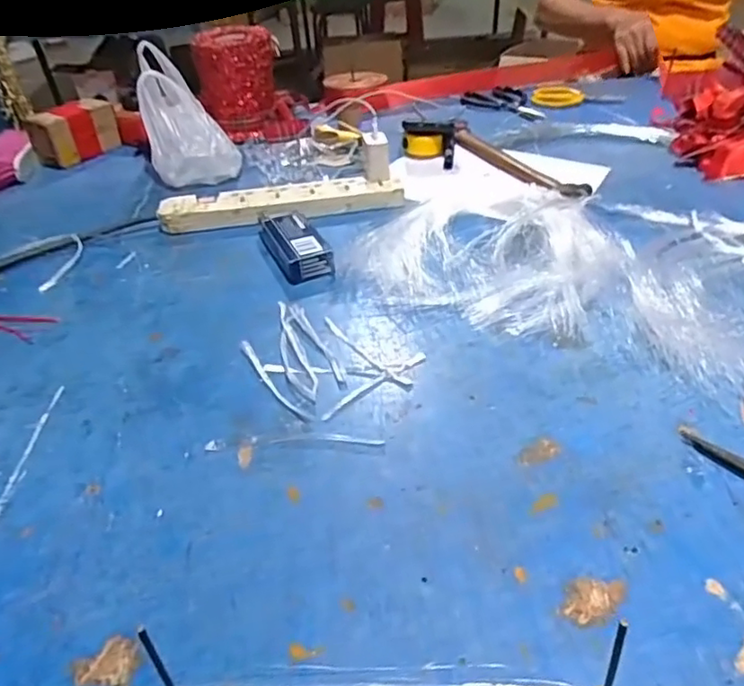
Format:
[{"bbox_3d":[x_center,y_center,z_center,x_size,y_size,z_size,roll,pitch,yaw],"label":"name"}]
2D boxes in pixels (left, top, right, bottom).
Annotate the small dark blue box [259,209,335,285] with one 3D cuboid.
[{"bbox_3d":[-0.092,-0.116,0.719,0.056,0.027,0.138,-18,40,-17],"label":"small dark blue box"}]

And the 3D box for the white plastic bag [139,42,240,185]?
[{"bbox_3d":[-0.276,-0.336,0.922,0.124,0.148,0.164,-13,39,-11],"label":"white plastic bag"}]

